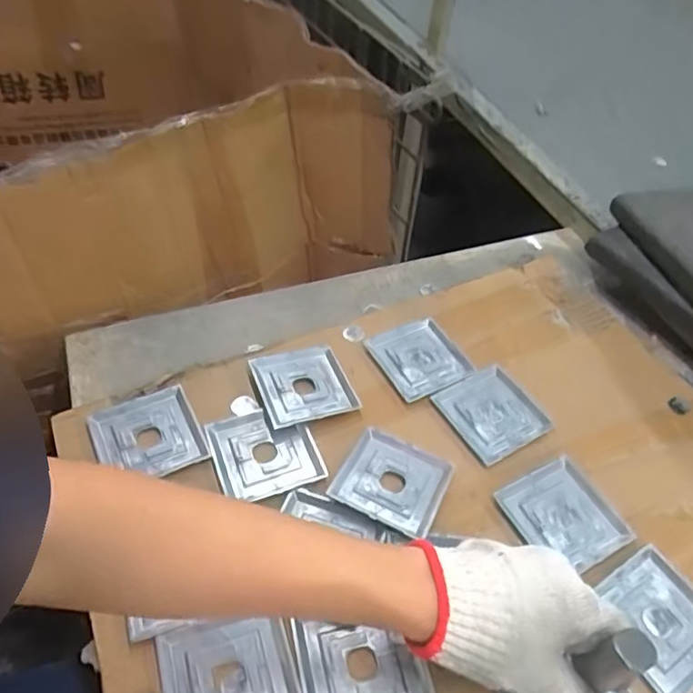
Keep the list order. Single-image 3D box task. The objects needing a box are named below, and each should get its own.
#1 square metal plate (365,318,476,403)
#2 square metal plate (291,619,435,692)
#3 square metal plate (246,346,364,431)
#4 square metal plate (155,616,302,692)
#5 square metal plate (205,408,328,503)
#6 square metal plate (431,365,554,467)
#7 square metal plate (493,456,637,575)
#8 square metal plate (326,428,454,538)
[{"bbox_3d":[0.080,0.011,0.637,0.089,0.009,0.091,-22,54,-22],"label":"square metal plate"},{"bbox_3d":[0.012,0.236,0.425,0.087,0.011,0.082,-8,50,-12],"label":"square metal plate"},{"bbox_3d":[-0.044,0.039,0.598,0.090,0.009,0.090,-14,52,-17],"label":"square metal plate"},{"bbox_3d":[-0.083,0.239,0.418,0.091,0.011,0.088,-13,51,-16],"label":"square metal plate"},{"bbox_3d":[-0.077,0.098,0.547,0.091,0.010,0.089,-15,52,-18],"label":"square metal plate"},{"bbox_3d":[0.148,0.067,0.596,0.092,0.008,0.090,-23,55,-23],"label":"square metal plate"},{"bbox_3d":[0.195,0.153,0.525,0.092,0.008,0.092,-20,54,-21],"label":"square metal plate"},{"bbox_3d":[0.042,0.120,0.528,0.090,0.015,0.084,23,51,15],"label":"square metal plate"}]

